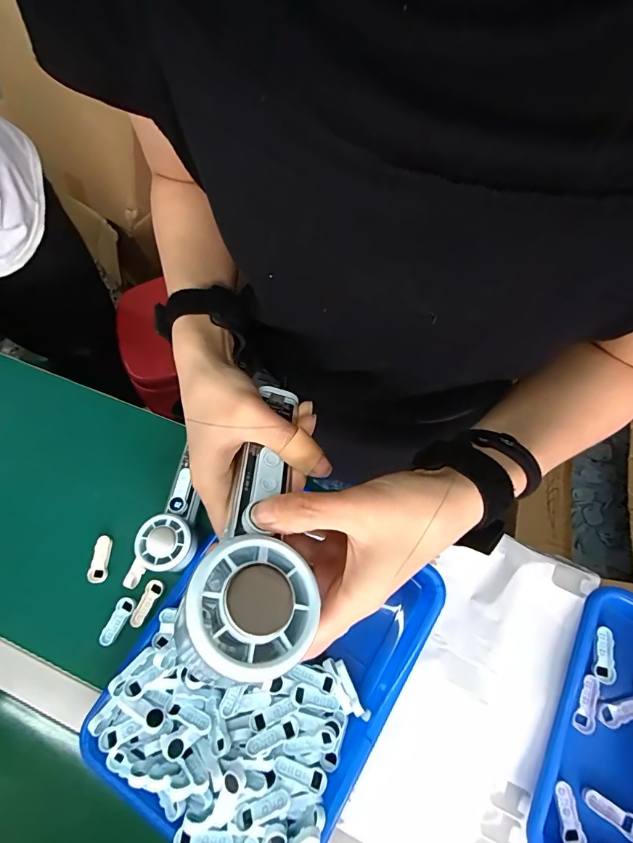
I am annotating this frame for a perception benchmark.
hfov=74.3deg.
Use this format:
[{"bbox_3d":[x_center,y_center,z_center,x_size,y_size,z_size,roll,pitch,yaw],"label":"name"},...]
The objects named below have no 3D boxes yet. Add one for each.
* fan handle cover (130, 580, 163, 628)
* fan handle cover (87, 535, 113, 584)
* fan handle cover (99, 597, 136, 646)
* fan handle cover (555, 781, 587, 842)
[{"bbox_3d":[-0.190,0.202,0.466,0.020,0.009,0.051,27,75,10],"label":"fan handle cover"},{"bbox_3d":[-0.248,0.159,0.481,0.020,0.011,0.051,12,72,6],"label":"fan handle cover"},{"bbox_3d":[-0.220,0.220,0.461,0.019,0.010,0.051,27,75,10],"label":"fan handle cover"},{"bbox_3d":[0.231,0.360,0.382,0.018,0.012,0.051,-3,72,1],"label":"fan handle cover"}]

